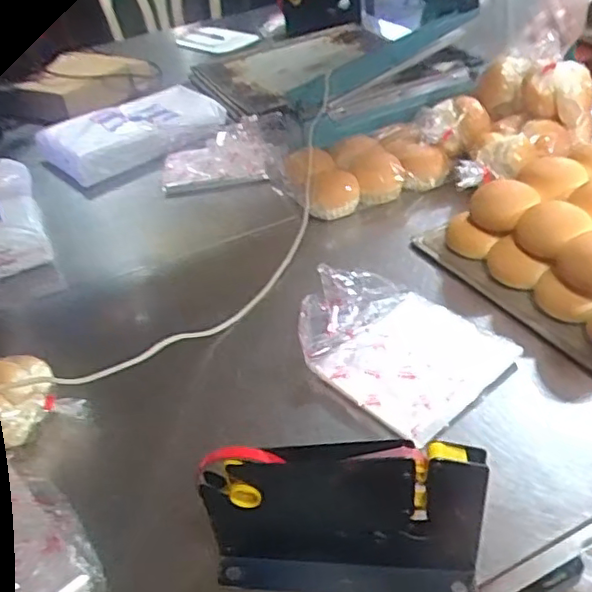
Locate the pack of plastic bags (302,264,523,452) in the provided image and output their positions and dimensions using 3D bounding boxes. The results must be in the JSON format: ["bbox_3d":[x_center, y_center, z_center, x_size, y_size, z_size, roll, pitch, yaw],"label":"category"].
[{"bbox_3d":[0.103,0.037,0.720,0.184,0.056,0.254,-33,45,-28],"label":"pack of plastic bags"}]

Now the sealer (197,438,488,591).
[{"bbox_3d":[0.033,0.176,0.488,0.214,0.143,0.045,0,39,9],"label":"sealer"}]

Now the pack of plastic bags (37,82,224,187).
[{"bbox_3d":[-0.335,-0.360,1.307,0.364,0.044,0.255,-34,45,-29],"label":"pack of plastic bags"}]

